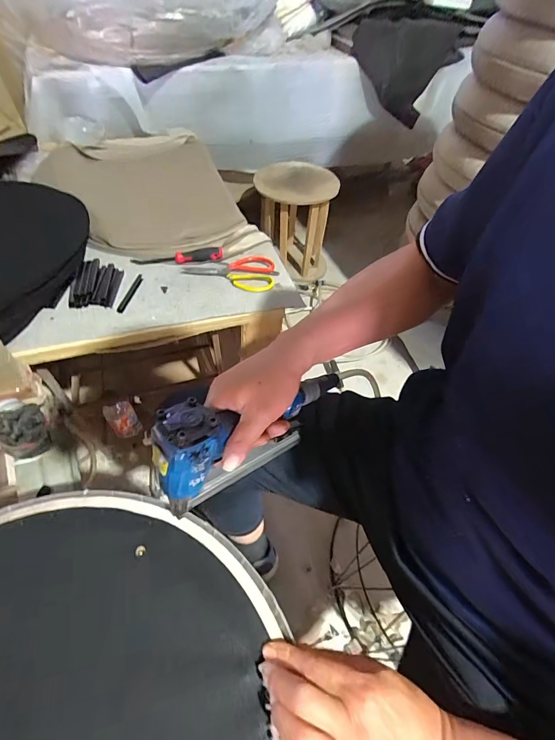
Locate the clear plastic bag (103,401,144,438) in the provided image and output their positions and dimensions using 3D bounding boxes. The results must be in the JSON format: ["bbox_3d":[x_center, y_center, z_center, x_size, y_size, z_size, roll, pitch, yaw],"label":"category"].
[{"bbox_3d":[-0.412,0.134,0.965,0.069,0.125,0.014,-29,41,-22],"label":"clear plastic bag"}]

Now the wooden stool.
[{"bbox_3d":[0.062,-0.580,1.432,0.290,0.351,0.267,-8,53,-9],"label":"wooden stool"}]

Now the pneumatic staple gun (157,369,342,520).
[{"bbox_3d":[-0.028,0.074,0.409,0.254,0.112,0.055,-9,47,-48],"label":"pneumatic staple gun"}]

